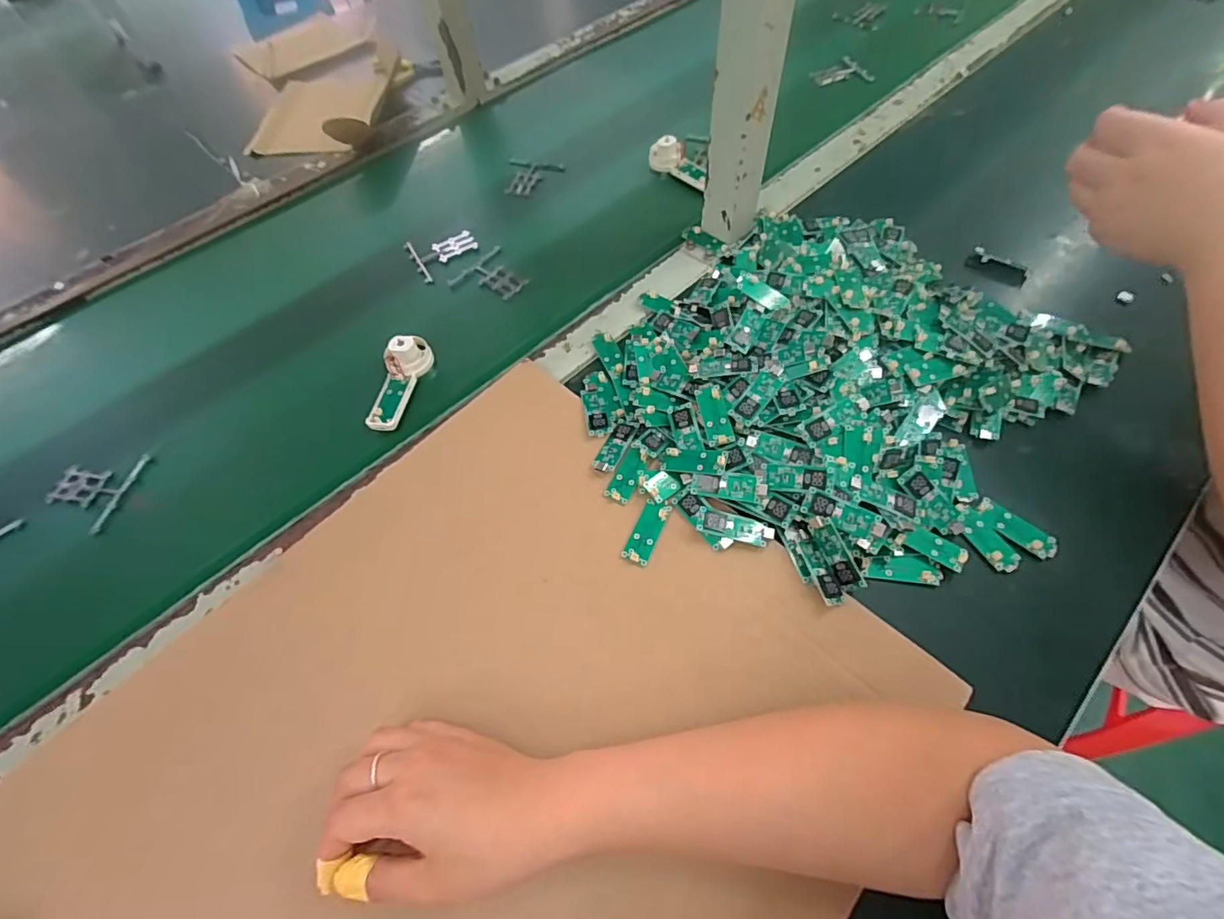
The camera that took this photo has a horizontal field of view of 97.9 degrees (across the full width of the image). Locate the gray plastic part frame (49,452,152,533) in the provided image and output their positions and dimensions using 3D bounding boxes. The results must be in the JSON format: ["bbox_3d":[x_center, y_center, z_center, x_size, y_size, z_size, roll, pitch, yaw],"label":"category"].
[{"bbox_3d":[-0.416,0.023,0.428,0.056,0.011,0.067,9,61,8],"label":"gray plastic part frame"}]

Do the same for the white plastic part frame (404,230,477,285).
[{"bbox_3d":[-0.176,-0.218,0.560,0.069,0.004,0.067,-27,62,-13],"label":"white plastic part frame"}]

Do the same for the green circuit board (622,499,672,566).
[{"bbox_3d":[0.024,0.050,0.373,0.018,0.004,0.047,21,63,14],"label":"green circuit board"}]

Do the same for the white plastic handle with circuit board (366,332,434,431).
[{"bbox_3d":[-0.183,-0.066,0.455,0.025,0.037,0.090,13,61,10],"label":"white plastic handle with circuit board"}]

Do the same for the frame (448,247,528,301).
[{"bbox_3d":[-0.119,-0.184,0.538,0.065,0.004,0.065,35,67,20],"label":"frame"}]

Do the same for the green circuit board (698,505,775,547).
[{"bbox_3d":[0.085,0.047,0.368,0.051,0.007,0.017,14,61,11],"label":"green circuit board"}]

